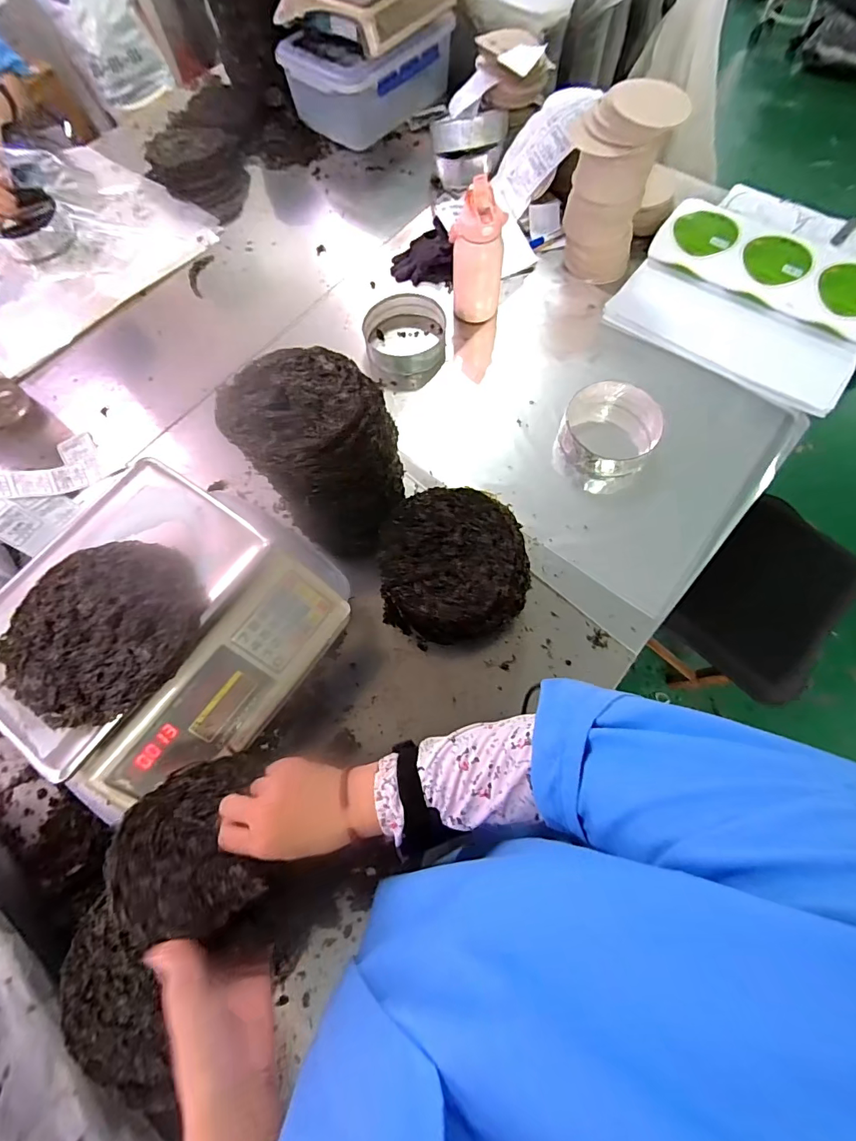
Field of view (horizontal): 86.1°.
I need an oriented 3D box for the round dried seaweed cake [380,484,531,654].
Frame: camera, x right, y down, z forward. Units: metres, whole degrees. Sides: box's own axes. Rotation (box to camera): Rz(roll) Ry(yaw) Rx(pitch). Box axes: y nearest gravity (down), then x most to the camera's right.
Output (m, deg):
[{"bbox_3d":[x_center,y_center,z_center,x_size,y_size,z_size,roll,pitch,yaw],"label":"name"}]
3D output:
[{"bbox_3d":[0.036,0.005,0.741,0.213,0.185,0.196,-1,69,2],"label":"round dried seaweed cake"}]

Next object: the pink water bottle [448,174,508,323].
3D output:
[{"bbox_3d":[0.103,-0.648,0.959,0.080,0.249,0.100,-32,71,-10],"label":"pink water bottle"}]

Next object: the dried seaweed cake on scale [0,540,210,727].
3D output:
[{"bbox_3d":[-0.352,0.059,0.495,0.200,0.015,0.194,20,71,10],"label":"dried seaweed cake on scale"}]

